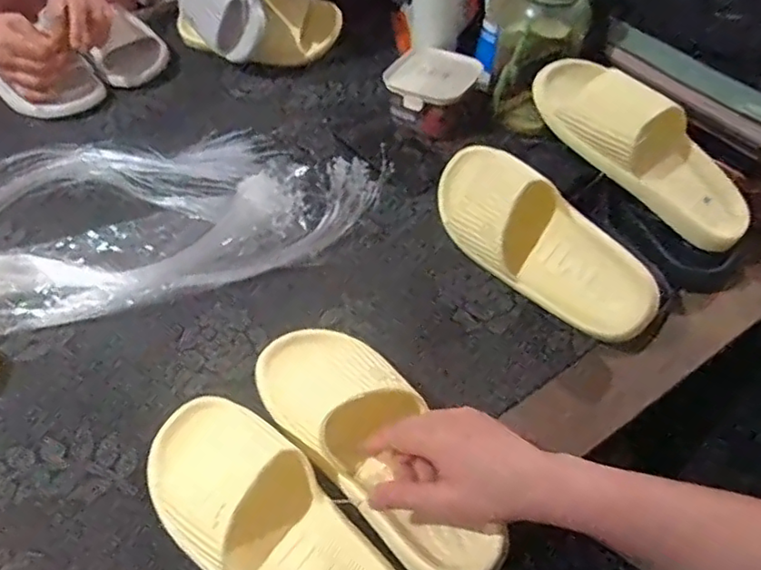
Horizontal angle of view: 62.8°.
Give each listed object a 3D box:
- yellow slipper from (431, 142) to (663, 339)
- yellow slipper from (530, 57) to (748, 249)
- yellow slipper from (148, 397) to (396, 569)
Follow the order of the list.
[{"bbox_3d":[0.157,-0.048,0.633,0.268,0.078,0.108,41,106,27],"label":"yellow slipper"},{"bbox_3d":[0.283,-0.153,0.652,0.263,0.065,0.092,44,62,7],"label":"yellow slipper"},{"bbox_3d":[-0.086,0.181,0.470,0.263,0.074,0.100,35,60,26],"label":"yellow slipper"}]

